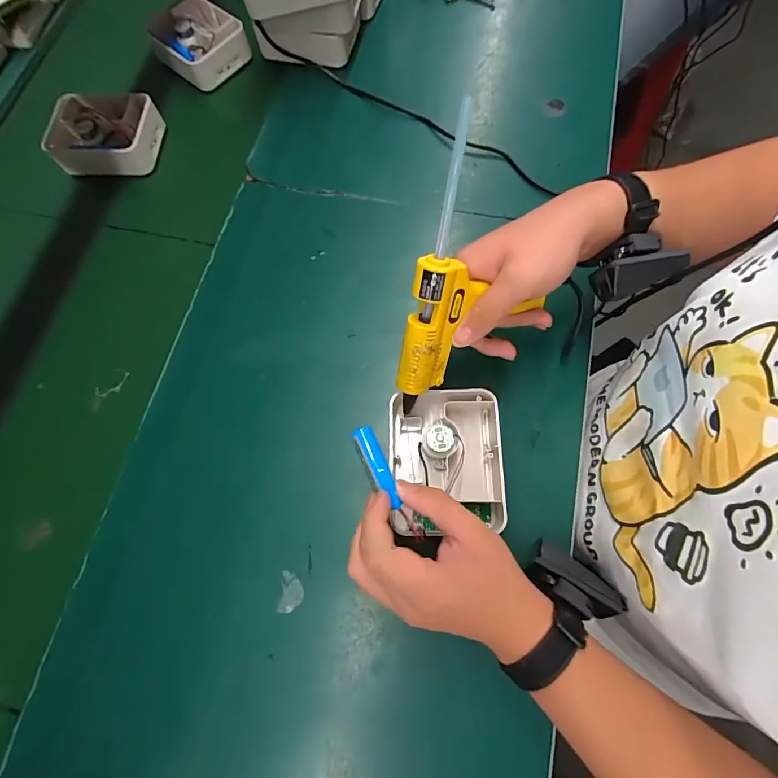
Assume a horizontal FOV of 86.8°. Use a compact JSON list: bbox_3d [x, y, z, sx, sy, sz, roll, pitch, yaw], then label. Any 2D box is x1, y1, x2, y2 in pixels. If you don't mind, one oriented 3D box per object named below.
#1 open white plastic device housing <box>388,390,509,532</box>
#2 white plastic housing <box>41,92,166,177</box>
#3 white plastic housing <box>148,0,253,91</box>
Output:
[{"bbox_3d":[0.051,0.066,0.379,0.099,0.043,0.125,-1,72,1],"label":"open white plastic device housing"},{"bbox_3d":[-0.376,-0.341,0.547,0.130,0.037,0.105,1,72,2],"label":"white plastic housing"},{"bbox_3d":[-0.274,-0.496,0.588,0.100,0.046,0.117,-43,74,-11],"label":"white plastic housing"}]

